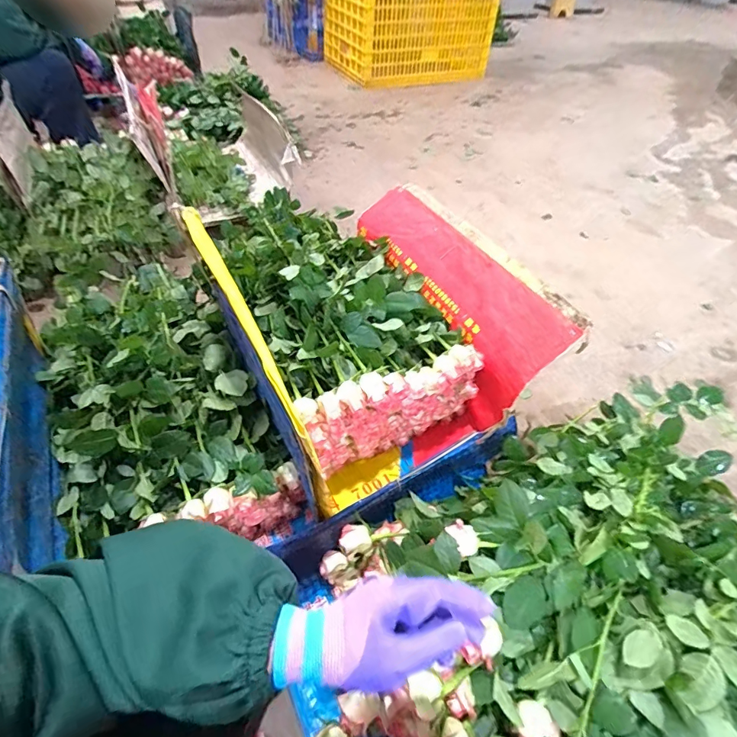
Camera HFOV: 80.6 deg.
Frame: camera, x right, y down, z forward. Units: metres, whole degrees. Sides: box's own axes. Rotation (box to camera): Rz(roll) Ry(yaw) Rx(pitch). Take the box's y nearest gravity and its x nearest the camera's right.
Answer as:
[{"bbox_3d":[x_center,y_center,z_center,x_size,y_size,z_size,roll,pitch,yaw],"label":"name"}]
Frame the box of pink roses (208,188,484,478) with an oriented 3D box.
[{"bbox_3d":[-0.079,-0.146,1.005,0.381,0.211,0.686,-17,50,-20],"label":"box of pink roses"}]

